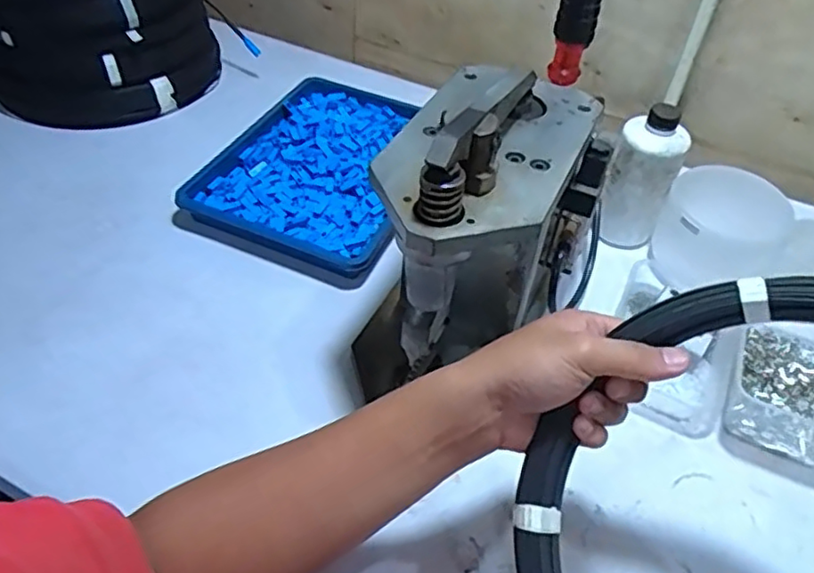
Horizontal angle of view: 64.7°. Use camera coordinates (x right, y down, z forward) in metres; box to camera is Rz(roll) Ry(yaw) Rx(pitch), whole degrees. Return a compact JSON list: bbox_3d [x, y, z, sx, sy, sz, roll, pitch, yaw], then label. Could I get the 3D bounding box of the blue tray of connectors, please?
[{"bbox_3d":[-0.096,-0.154,0.808,0.233,0.037,0.321,19,47,13],"label":"blue tray of connectors"}]

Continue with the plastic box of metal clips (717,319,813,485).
[{"bbox_3d":[0.374,0.099,0.618,0.124,0.033,0.177,21,48,16],"label":"plastic box of metal clips"}]

